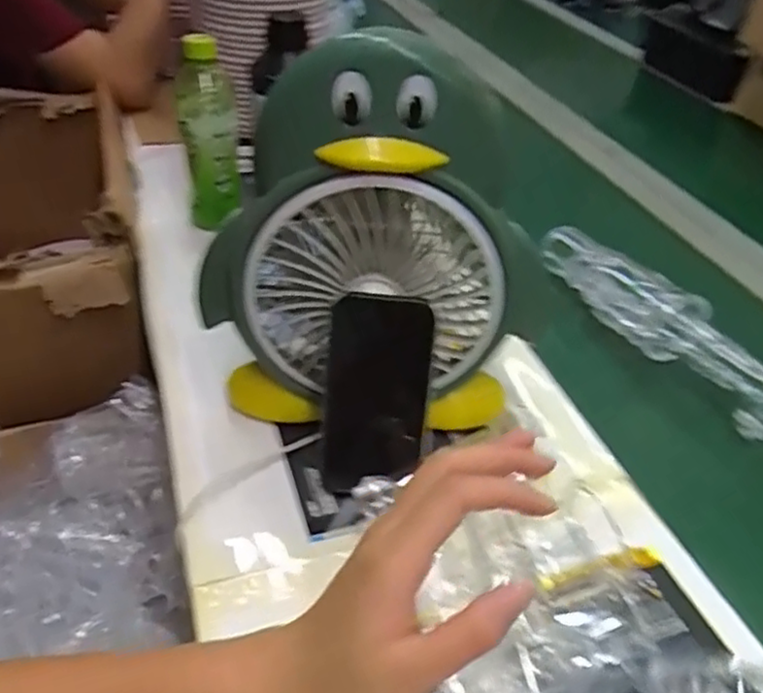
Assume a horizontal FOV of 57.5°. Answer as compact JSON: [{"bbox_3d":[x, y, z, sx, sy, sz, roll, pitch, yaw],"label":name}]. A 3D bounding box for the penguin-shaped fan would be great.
[{"bbox_3d":[-0.006,-0.061,0.507,0.250,0.285,0.087,9,40,7],"label":"penguin-shaped fan"}]

